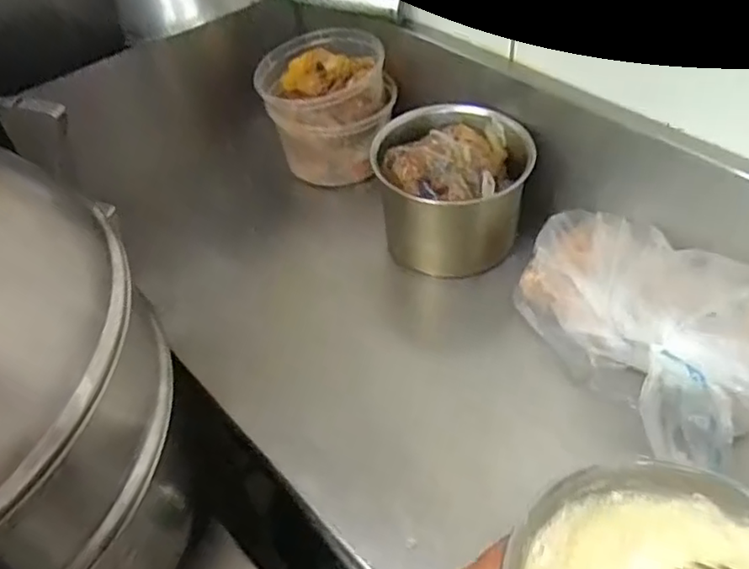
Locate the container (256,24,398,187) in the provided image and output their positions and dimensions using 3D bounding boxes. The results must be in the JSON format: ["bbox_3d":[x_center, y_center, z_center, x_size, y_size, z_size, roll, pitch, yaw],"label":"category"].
[{"bbox_3d":[-0.053,-0.207,0.752,0.139,0.131,0.130,-12,47,-5],"label":"container"}]

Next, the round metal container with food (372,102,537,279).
[{"bbox_3d":[0.078,-0.103,0.664,0.140,0.132,0.130,-3,47,4],"label":"round metal container with food"}]

